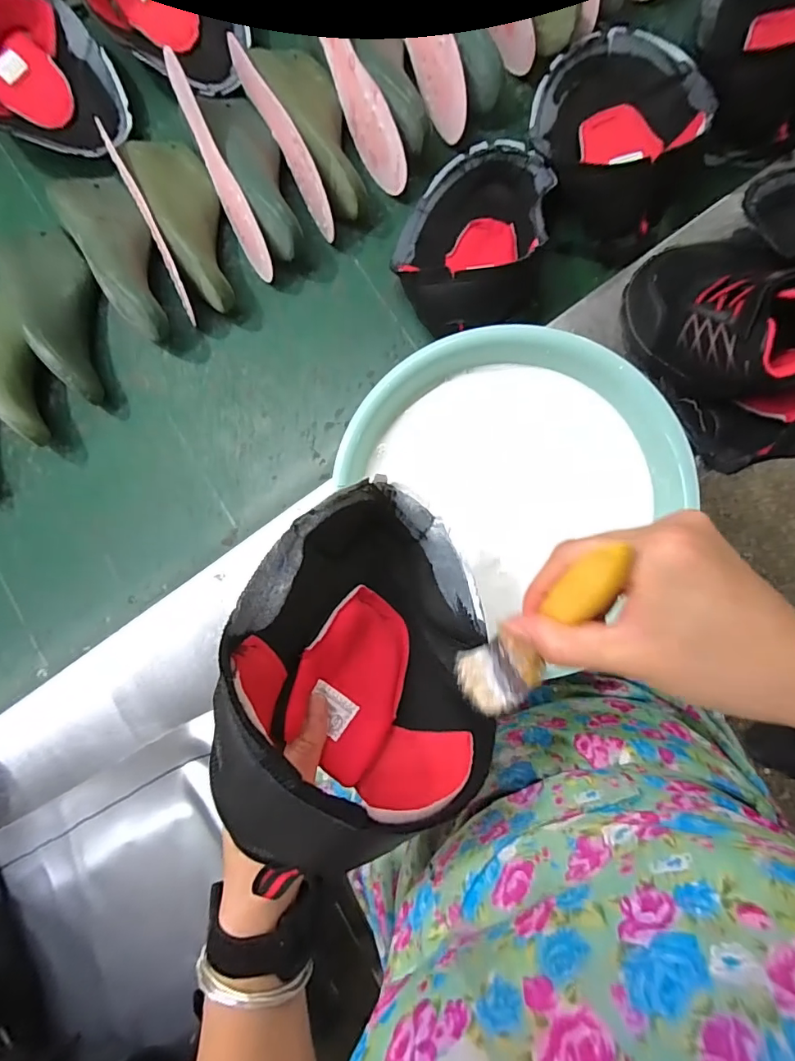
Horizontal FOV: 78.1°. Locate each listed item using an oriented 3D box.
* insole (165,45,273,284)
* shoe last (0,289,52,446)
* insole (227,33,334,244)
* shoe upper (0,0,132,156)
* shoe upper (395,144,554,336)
[{"bbox_3d":[-0.209,-0.416,0.582,0.046,0.070,0.242,-22,106,6],"label":"insole"},{"bbox_3d":[-0.490,-0.216,0.617,0.077,0.066,0.232,-31,84,3],"label":"shoe last"},{"bbox_3d":[-0.133,-0.463,0.585,0.024,0.074,0.225,-28,84,3],"label":"insole"},{"bbox_3d":[-0.453,-0.575,0.628,0.244,0.062,0.165,39,91,7],"label":"shoe upper"},{"bbox_3d":[0.085,-0.334,0.552,0.159,0.080,0.224,9,87,6],"label":"shoe upper"}]

